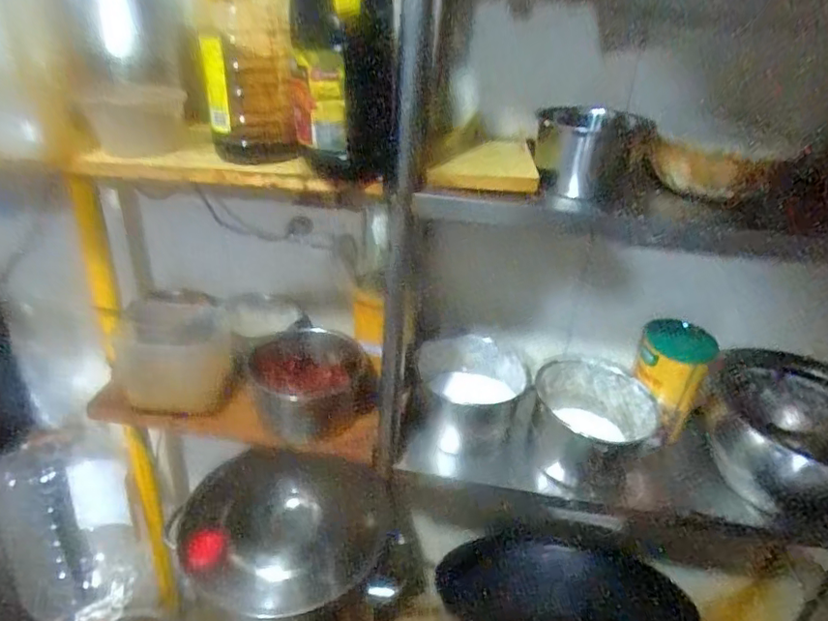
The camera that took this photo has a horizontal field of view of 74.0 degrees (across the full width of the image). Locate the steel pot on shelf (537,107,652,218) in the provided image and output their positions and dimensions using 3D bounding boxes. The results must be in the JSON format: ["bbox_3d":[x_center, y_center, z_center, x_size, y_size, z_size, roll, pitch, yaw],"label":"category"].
[{"bbox_3d":[0.207,-0.192,0.690,0.108,0.110,0.108,4,29,-2],"label":"steel pot on shelf"}]

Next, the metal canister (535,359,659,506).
[{"bbox_3d":[0.269,0.184,0.858,0.176,0.138,0.192,4,29,-2],"label":"metal canister"}]

